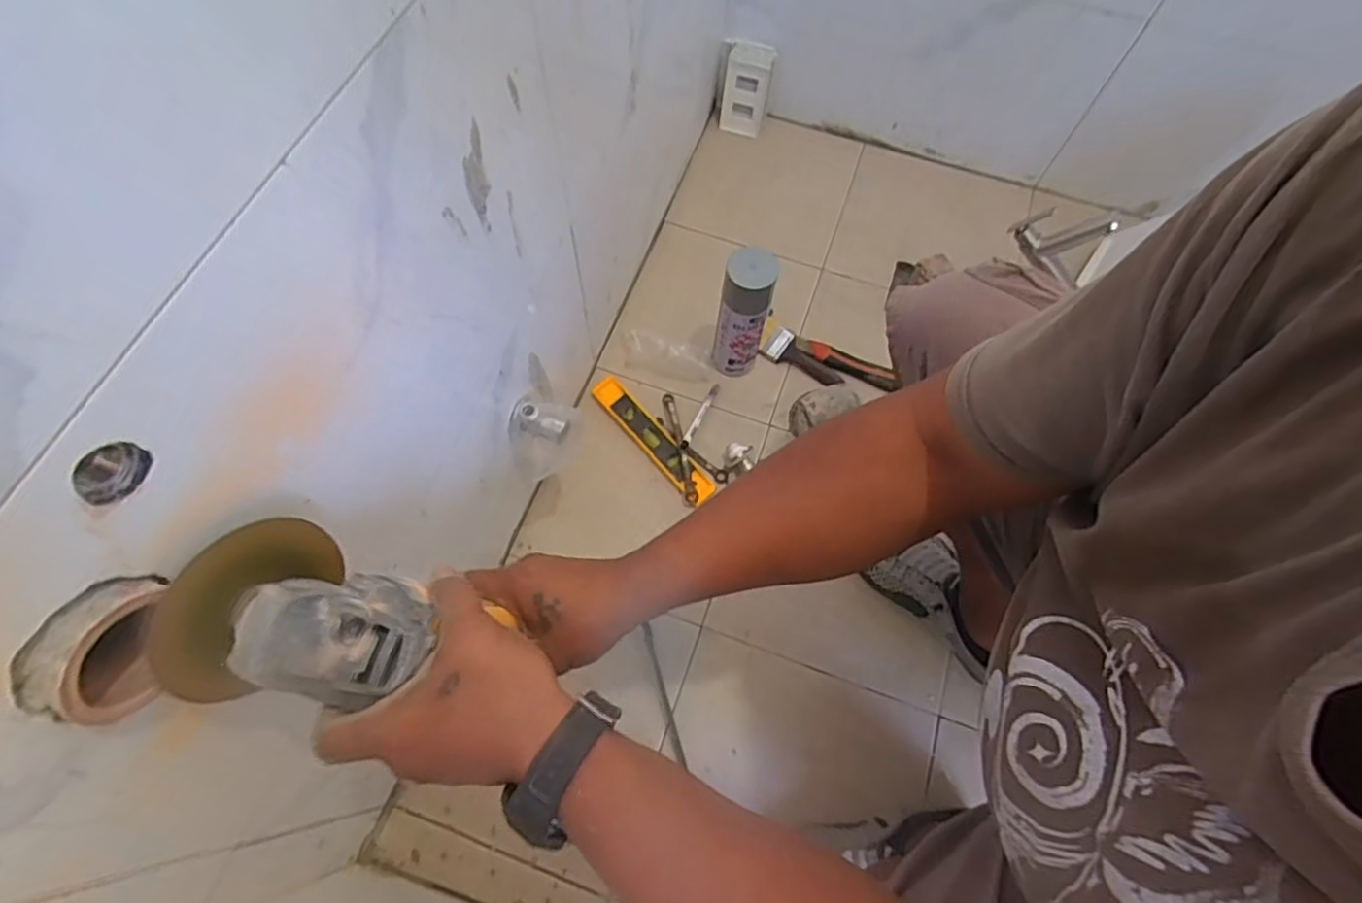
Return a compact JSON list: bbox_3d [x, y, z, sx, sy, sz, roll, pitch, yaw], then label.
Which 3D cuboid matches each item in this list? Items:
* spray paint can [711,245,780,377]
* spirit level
[{"bbox_3d":[0.081,-0.178,0.864,0.062,0.214,0.064,1,66,-2],"label":"spray paint can"},{"bbox_3d":[-0.039,-0.018,0.883,0.045,0.020,0.220,-38,72,-17],"label":"spirit level"}]

